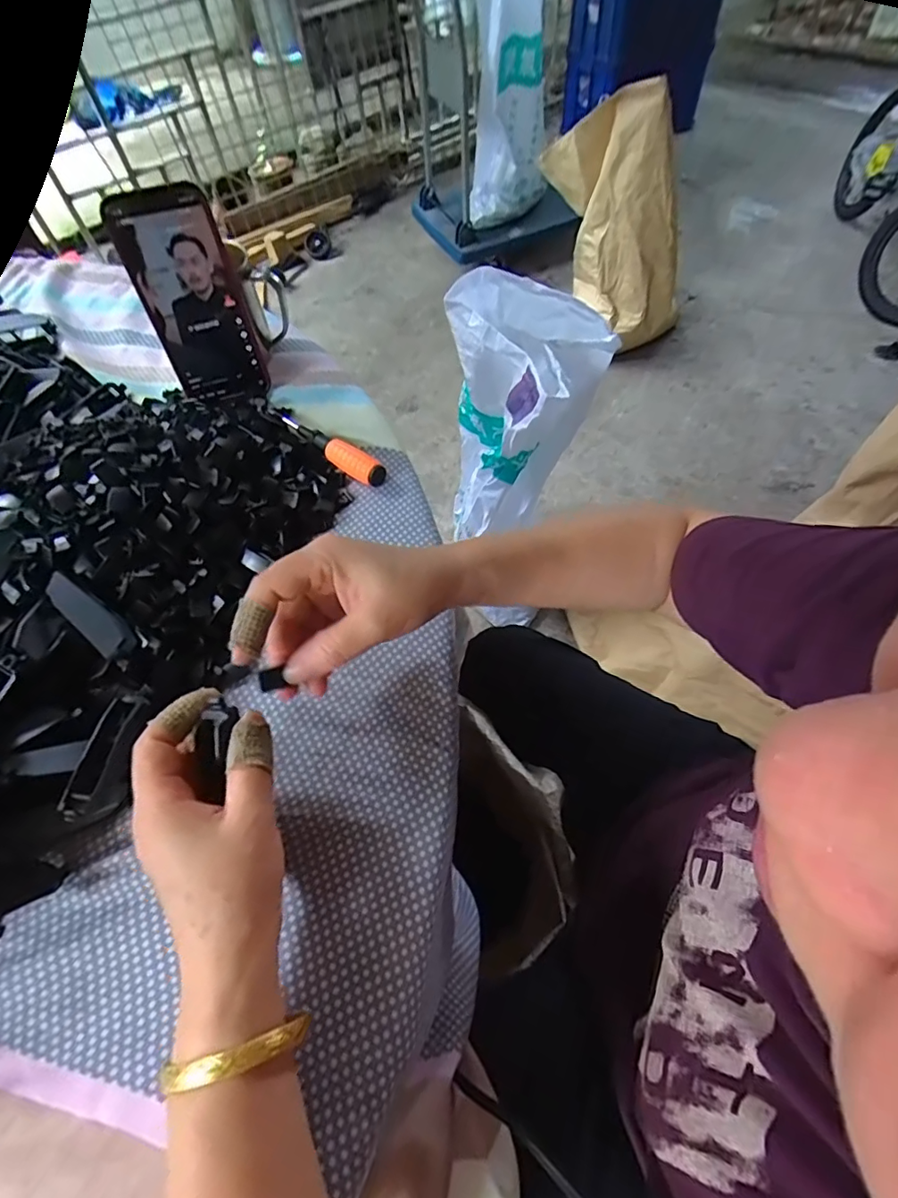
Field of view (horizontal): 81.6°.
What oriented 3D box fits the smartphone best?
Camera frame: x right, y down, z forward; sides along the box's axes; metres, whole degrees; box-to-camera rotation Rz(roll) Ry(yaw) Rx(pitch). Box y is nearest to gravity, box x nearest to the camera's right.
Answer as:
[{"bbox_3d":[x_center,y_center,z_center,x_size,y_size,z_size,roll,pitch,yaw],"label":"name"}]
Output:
[{"bbox_3d":[-0.212,-0.245,0.435,0.077,0.156,0.006,-17,44,-8],"label":"smartphone"}]

